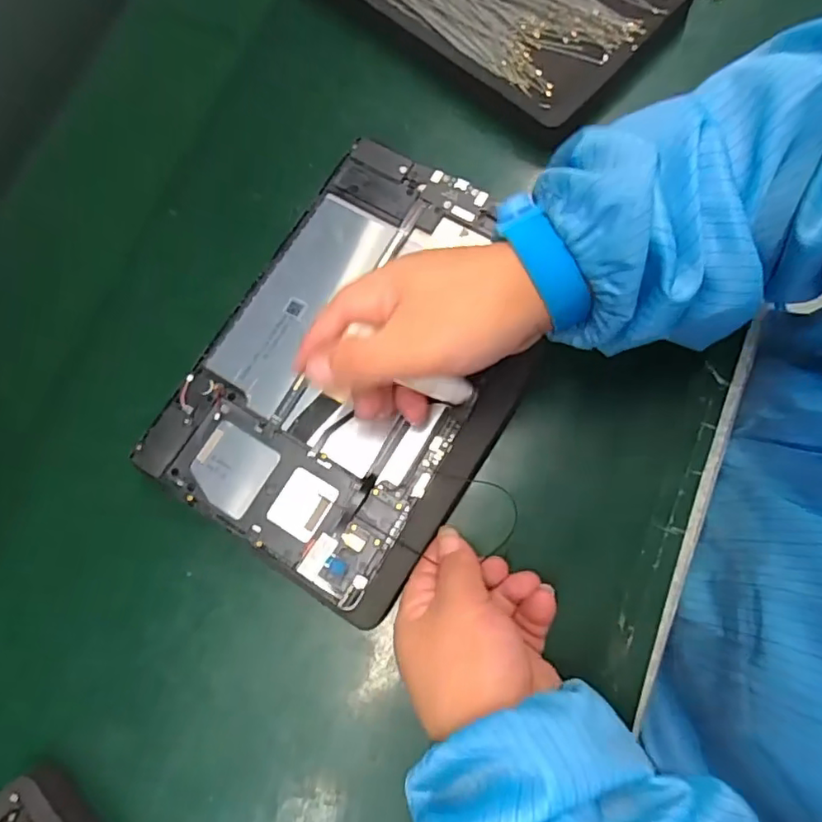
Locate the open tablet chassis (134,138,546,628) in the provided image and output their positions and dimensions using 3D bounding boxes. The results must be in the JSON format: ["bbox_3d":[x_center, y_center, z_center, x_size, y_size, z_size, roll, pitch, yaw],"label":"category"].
[{"bbox_3d":[-0.027,-0.029,0.320,0.167,0.009,0.242,30,81,11],"label":"open tablet chassis"}]

